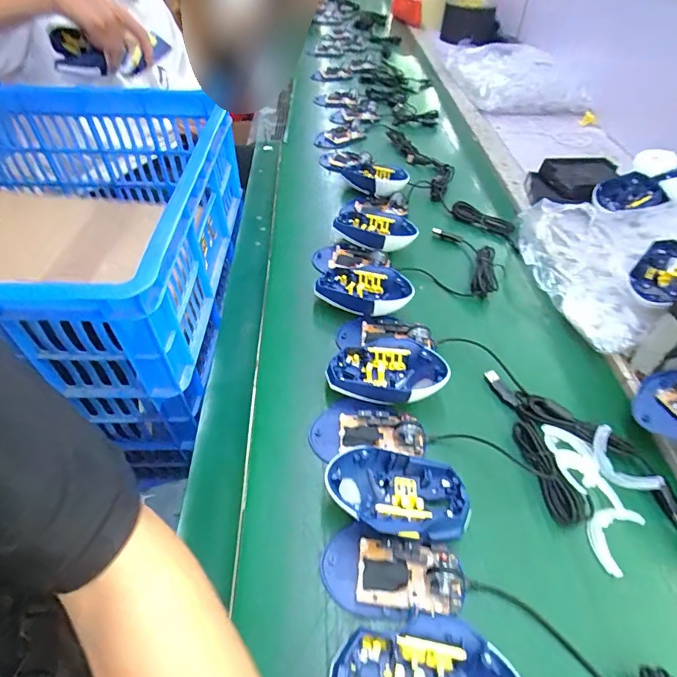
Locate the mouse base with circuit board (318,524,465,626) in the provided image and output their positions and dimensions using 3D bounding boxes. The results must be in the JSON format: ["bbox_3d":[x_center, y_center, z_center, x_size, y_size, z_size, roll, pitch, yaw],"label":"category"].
[{"bbox_3d":[0.041,0.179,0.327,0.107,0.028,0.061,11,44,10],"label":"mouse base with circuit board"}]

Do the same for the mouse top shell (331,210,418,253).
[{"bbox_3d":[0.051,-0.153,0.618,0.120,0.036,0.081,14,45,13],"label":"mouse top shell"}]

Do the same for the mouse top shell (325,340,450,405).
[{"bbox_3d":[0.047,0.036,0.452,0.120,0.038,0.082,0,44,-1],"label":"mouse top shell"}]

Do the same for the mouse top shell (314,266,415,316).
[{"bbox_3d":[0.031,-0.057,0.535,0.115,0.045,0.073,14,45,13],"label":"mouse top shell"}]

